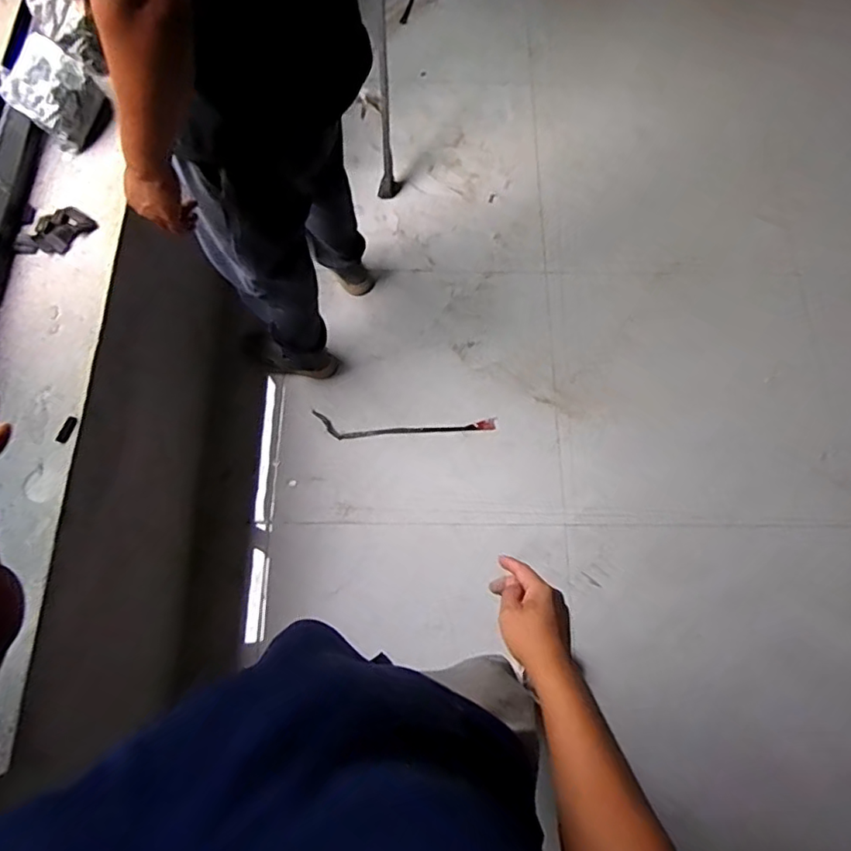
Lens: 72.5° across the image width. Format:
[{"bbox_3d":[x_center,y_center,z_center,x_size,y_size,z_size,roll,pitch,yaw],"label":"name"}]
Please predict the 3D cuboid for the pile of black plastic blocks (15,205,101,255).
[{"bbox_3d":[-0.735,-0.379,1.163,0.096,0.023,0.142,37,75,11],"label":"pile of black plastic blocks"}]

